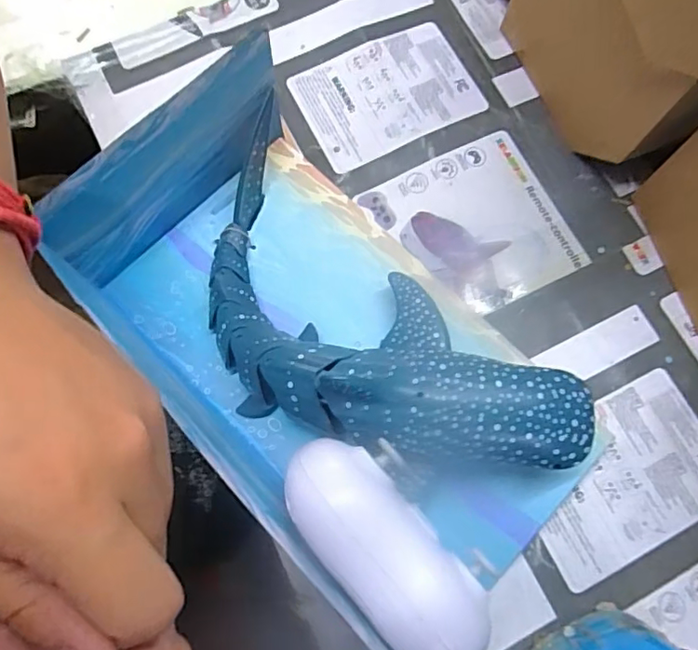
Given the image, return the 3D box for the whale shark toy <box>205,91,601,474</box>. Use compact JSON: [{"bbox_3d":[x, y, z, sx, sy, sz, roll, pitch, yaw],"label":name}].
[{"bbox_3d":[0.000,0.004,0.305,0.117,0.062,0.241,-42,78,-13],"label":"whale shark toy"}]

